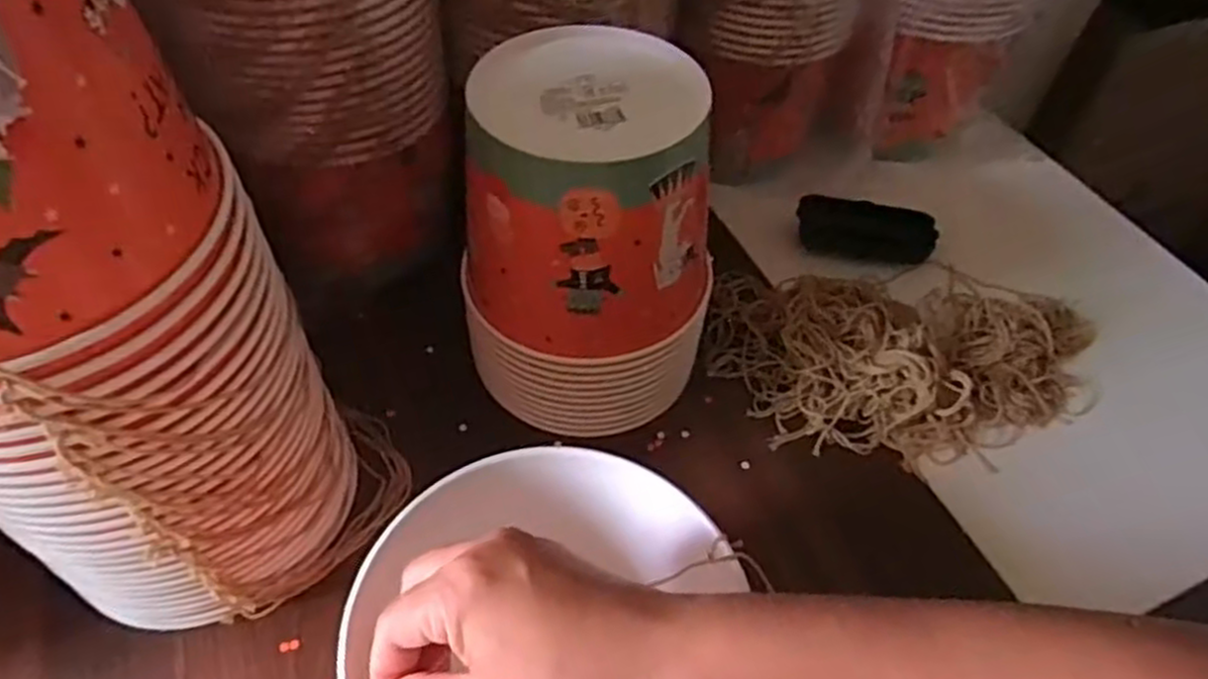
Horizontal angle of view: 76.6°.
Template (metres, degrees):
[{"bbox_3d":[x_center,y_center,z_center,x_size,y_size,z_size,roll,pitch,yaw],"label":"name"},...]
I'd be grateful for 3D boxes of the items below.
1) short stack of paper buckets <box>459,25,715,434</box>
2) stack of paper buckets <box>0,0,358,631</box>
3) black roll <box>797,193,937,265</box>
[{"bbox_3d":[-0.009,-0.054,0.478,0.150,0.212,0.137,0,52,-3],"label":"short stack of paper buckets"},{"bbox_3d":[-0.226,-0.006,0.328,0.145,0.364,0.148,29,56,17],"label":"stack of paper buckets"},{"bbox_3d":[0.213,-0.089,0.626,0.109,0.039,0.043,12,53,6],"label":"black roll"}]

